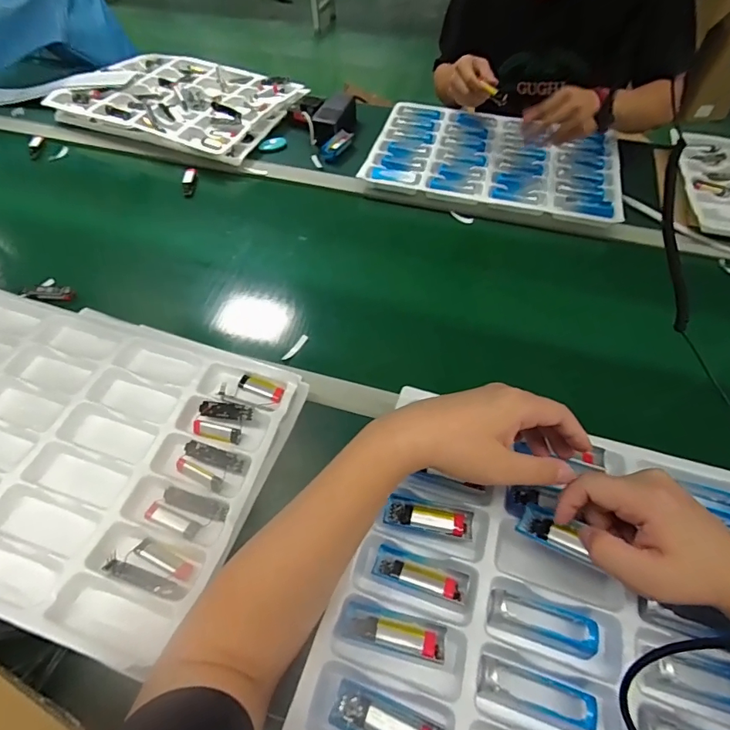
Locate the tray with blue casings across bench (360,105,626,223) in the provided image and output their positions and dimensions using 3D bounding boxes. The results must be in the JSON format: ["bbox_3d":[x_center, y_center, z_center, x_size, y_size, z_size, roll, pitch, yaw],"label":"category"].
[{"bbox_3d":[0.248,-0.406,0.868,0.454,0.024,0.327,11,54,8],"label":"tray with blue casings across bench"}]

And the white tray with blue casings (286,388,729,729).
[{"bbox_3d":[0.204,0.202,0.350,0.432,0.047,0.311,15,55,11],"label":"white tray with blue casings"}]

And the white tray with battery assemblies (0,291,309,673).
[{"bbox_3d":[-0.328,0.076,0.494,0.464,0.056,0.326,14,55,10],"label":"white tray with battery assemblies"}]

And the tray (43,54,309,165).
[{"bbox_3d":[-0.402,-0.578,0.981,0.479,0.036,0.324,21,56,15],"label":"tray"}]

